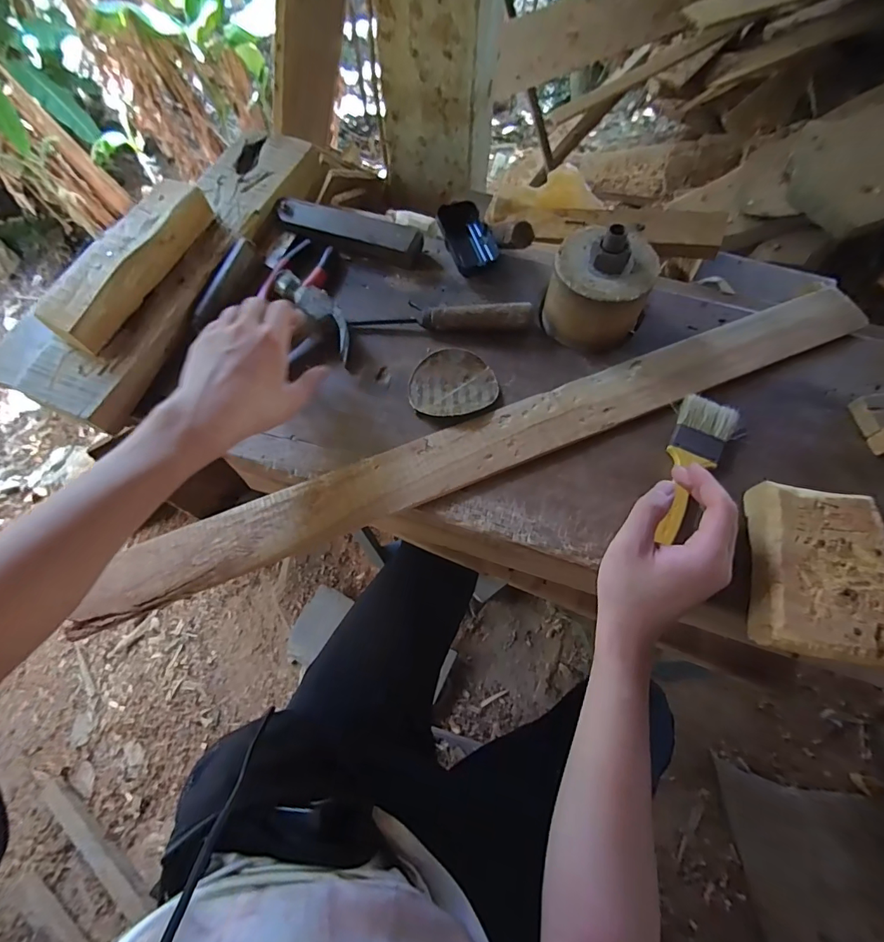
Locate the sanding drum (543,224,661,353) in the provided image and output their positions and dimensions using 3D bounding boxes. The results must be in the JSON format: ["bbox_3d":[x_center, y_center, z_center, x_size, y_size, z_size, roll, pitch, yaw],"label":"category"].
[{"bbox_3d":[0.160,-0.190,0.453,0.098,0.093,0.095,0,67,0],"label":"sanding drum"}]

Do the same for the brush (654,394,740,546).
[{"bbox_3d":[0.234,-0.003,0.412,0.049,0.013,0.155,24,70,10],"label":"brush"}]

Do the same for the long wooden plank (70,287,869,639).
[{"bbox_3d":[0.070,-0.035,0.442,0.790,0.017,0.080,-20,69,-8],"label":"long wooden plank"}]

